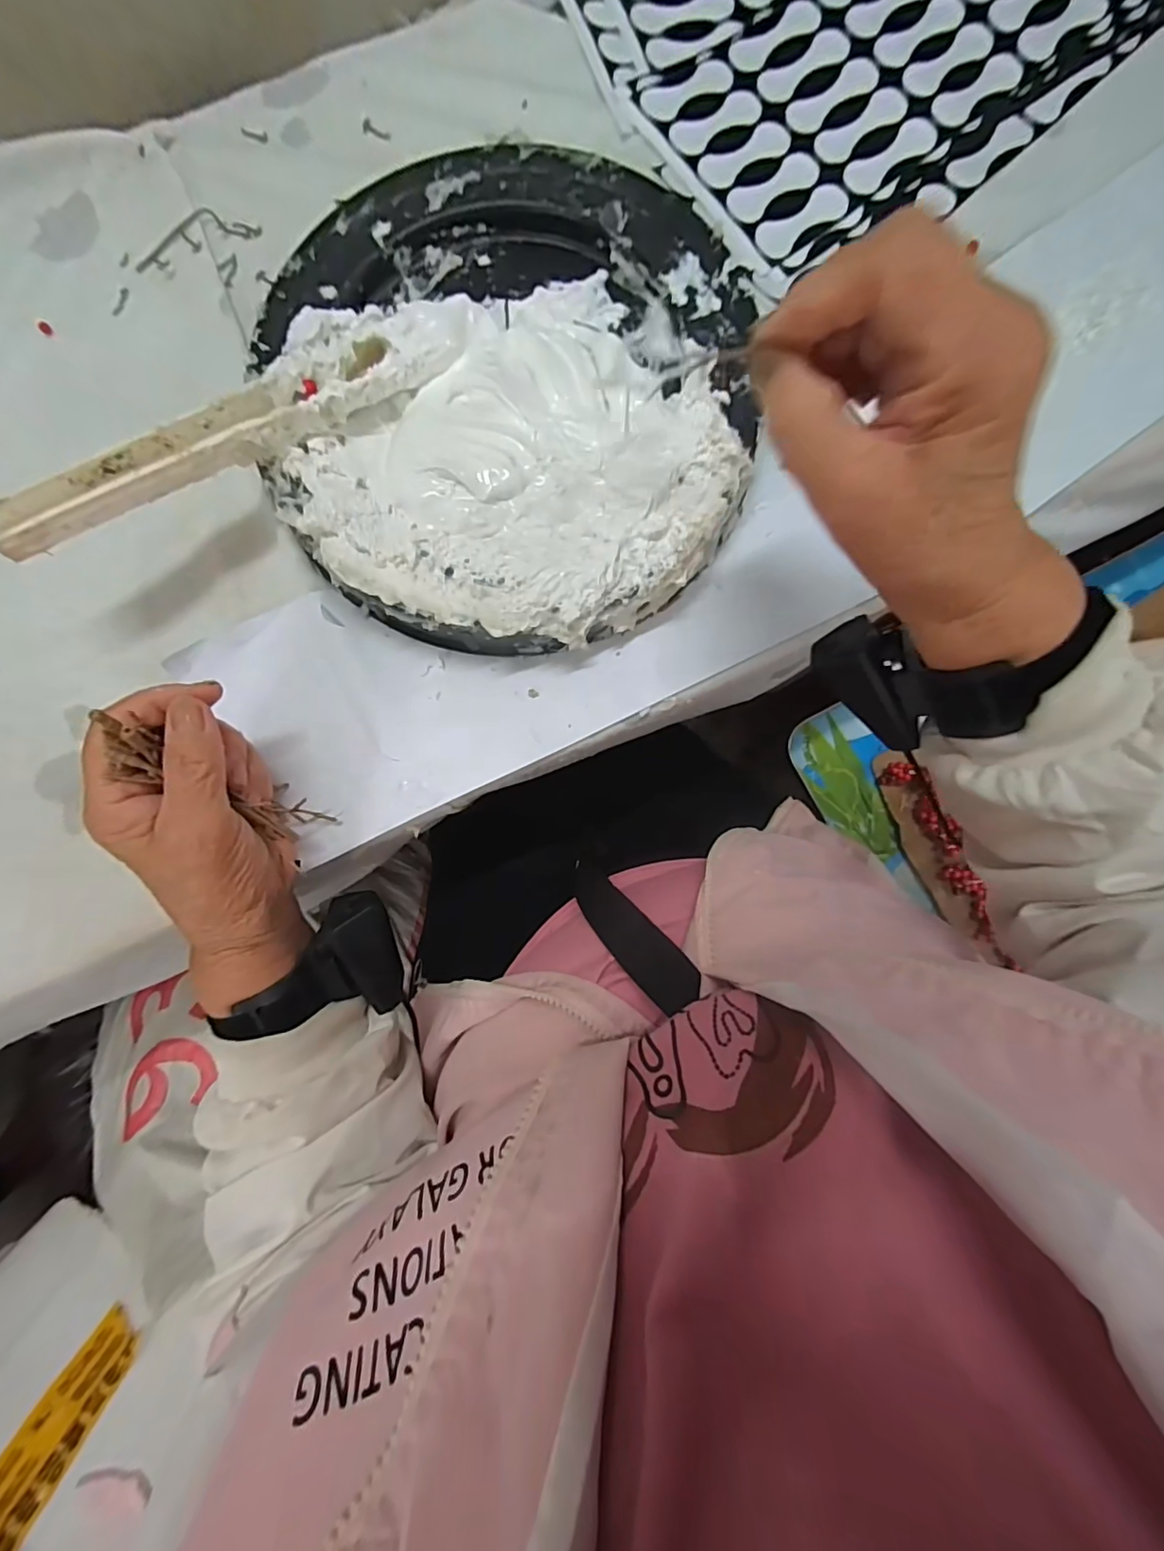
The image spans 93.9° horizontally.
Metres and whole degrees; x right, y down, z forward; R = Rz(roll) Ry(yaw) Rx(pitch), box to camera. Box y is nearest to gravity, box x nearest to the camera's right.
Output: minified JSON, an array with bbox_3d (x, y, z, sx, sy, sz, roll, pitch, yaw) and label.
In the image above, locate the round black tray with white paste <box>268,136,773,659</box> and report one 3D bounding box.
[{"bbox_3d":[-0.039,-0.208,0.306,0.251,0.051,0.269,0,84,0],"label":"round black tray with white paste"}]

